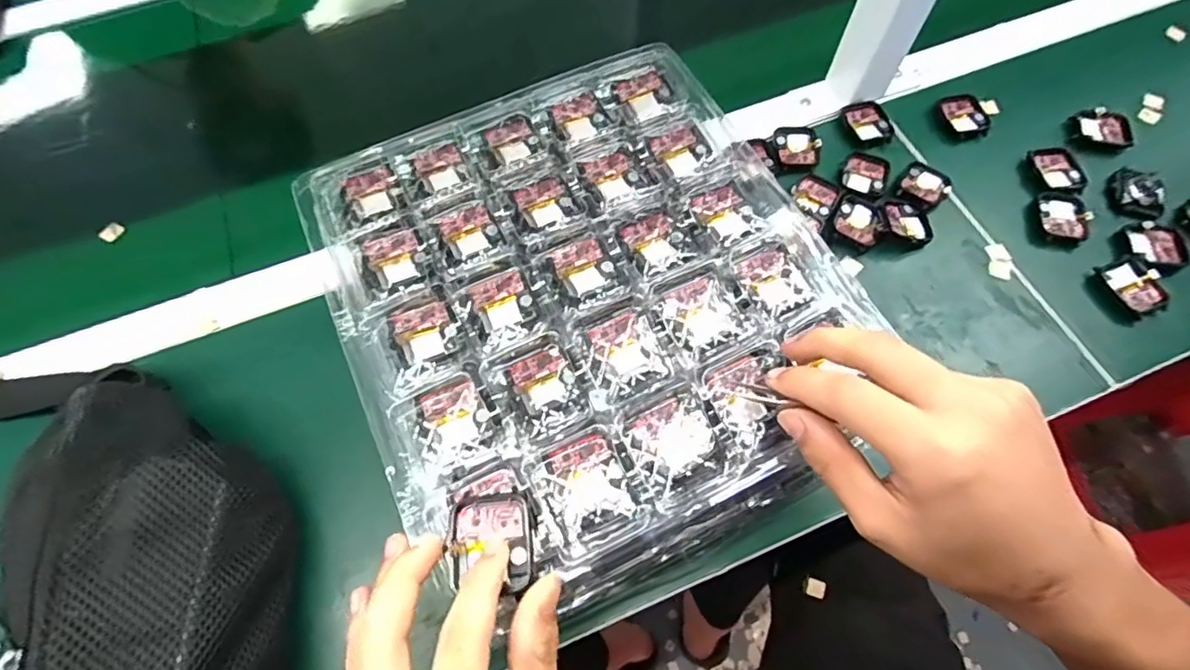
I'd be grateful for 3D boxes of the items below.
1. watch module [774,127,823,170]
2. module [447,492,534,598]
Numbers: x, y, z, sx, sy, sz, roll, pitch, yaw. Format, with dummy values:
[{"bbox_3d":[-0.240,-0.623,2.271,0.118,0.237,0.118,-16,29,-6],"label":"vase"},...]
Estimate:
[{"bbox_3d":[0.177,-0.164,0.488,0.039,0.004,0.043,2,65,2],"label":"watch module"},{"bbox_3d":[-0.047,0.094,0.254,0.035,0.005,0.041,-9,65,-3],"label":"module"}]

